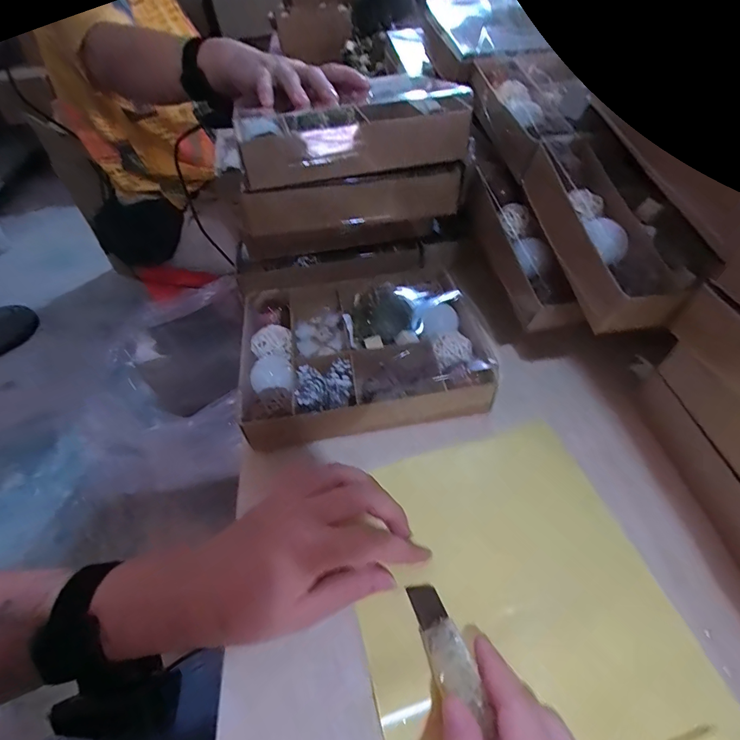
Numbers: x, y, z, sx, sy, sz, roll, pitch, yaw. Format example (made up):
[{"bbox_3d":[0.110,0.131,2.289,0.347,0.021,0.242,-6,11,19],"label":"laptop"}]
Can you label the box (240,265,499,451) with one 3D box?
[{"bbox_3d":[-0.007,-0.031,0.395,0.226,0.045,0.197,-9,47,-2],"label":"box"}]

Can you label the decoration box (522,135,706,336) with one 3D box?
[{"bbox_3d":[0.171,-0.108,0.318,0.064,0.052,0.175,-11,65,-5],"label":"decoration box"}]

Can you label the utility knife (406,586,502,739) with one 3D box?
[{"bbox_3d":[0.046,0.163,0.226,0.021,0.009,0.103,-18,32,-11],"label":"utility knife"}]

